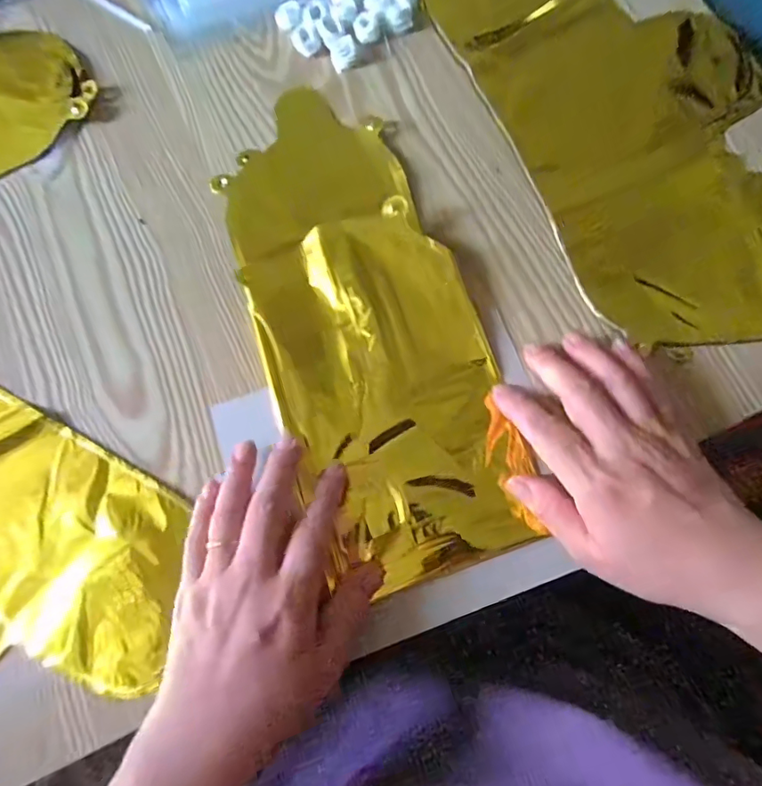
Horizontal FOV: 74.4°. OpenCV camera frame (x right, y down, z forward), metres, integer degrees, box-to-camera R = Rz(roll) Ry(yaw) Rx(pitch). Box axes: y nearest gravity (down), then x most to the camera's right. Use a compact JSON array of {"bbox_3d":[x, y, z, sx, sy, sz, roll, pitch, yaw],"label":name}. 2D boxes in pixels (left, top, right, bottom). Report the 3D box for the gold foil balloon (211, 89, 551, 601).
[{"bbox_3d":[-0.014,-0.053,0.319,0.130,0.019,0.327,-19,76,-4],"label":"gold foil balloon"}]

